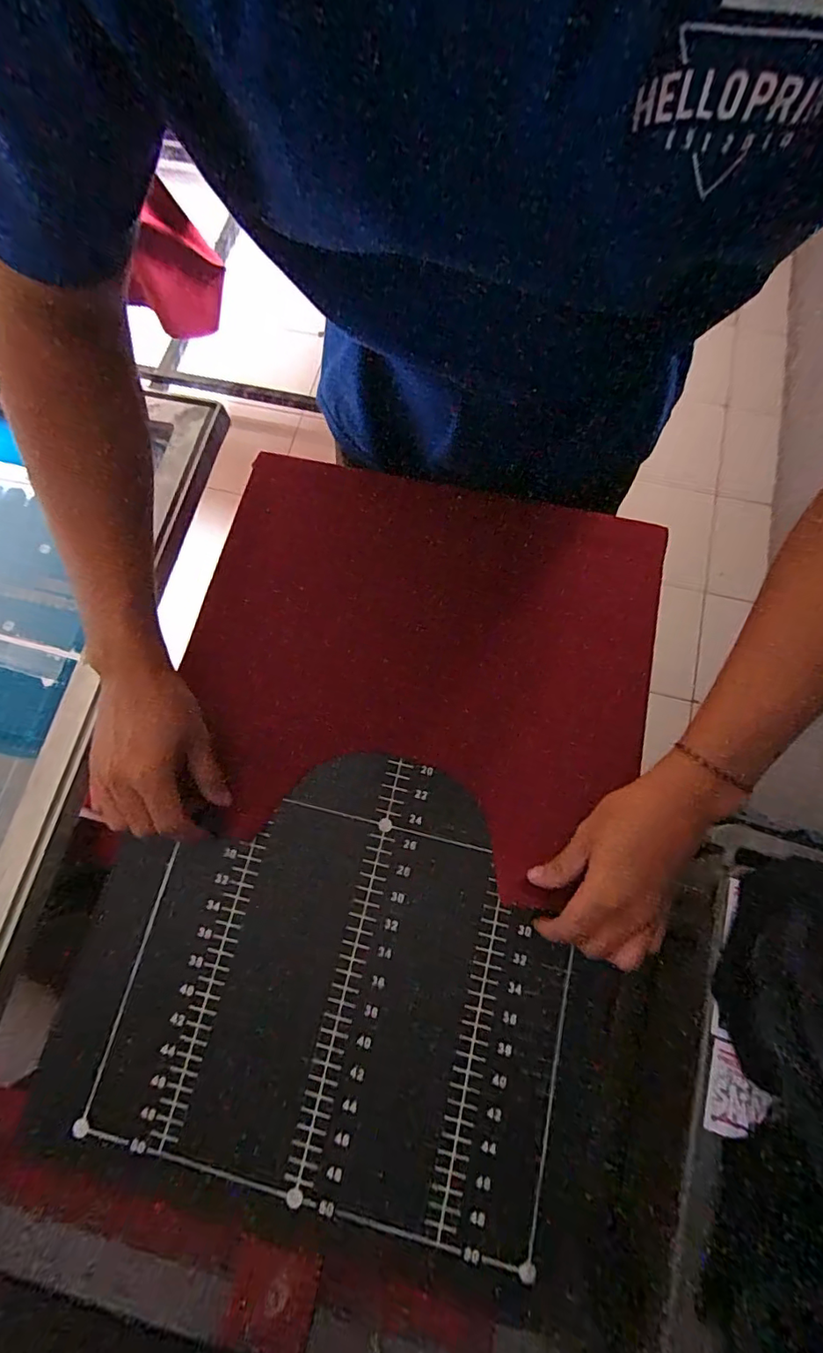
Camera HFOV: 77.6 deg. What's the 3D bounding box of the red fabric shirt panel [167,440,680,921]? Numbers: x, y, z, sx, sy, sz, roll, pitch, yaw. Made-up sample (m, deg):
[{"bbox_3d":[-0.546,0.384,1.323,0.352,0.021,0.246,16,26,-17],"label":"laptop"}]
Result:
[{"bbox_3d":[0.000,-0.017,0.437,0.387,0.052,0.325,13,74,6],"label":"red fabric shirt panel"}]

